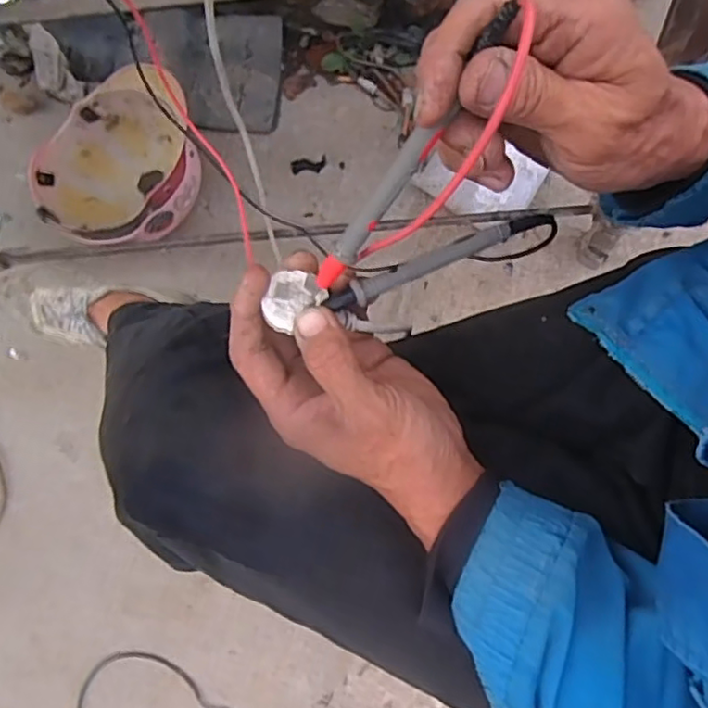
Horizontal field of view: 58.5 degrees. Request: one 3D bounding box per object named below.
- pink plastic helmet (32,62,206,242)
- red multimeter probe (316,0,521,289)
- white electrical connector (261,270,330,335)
[{"bbox_3d":[-0.365,-0.279,0.988,0.247,0.136,0.238,0,80,0],"label":"pink plastic helmet"},{"bbox_3d":[0.020,-0.078,0.266,0.013,0.145,0.014,45,39,7],"label":"red multimeter probe"},{"bbox_3d":[-0.030,-0.028,0.332,0.028,0.008,0.031,16,80,3],"label":"white electrical connector"}]

